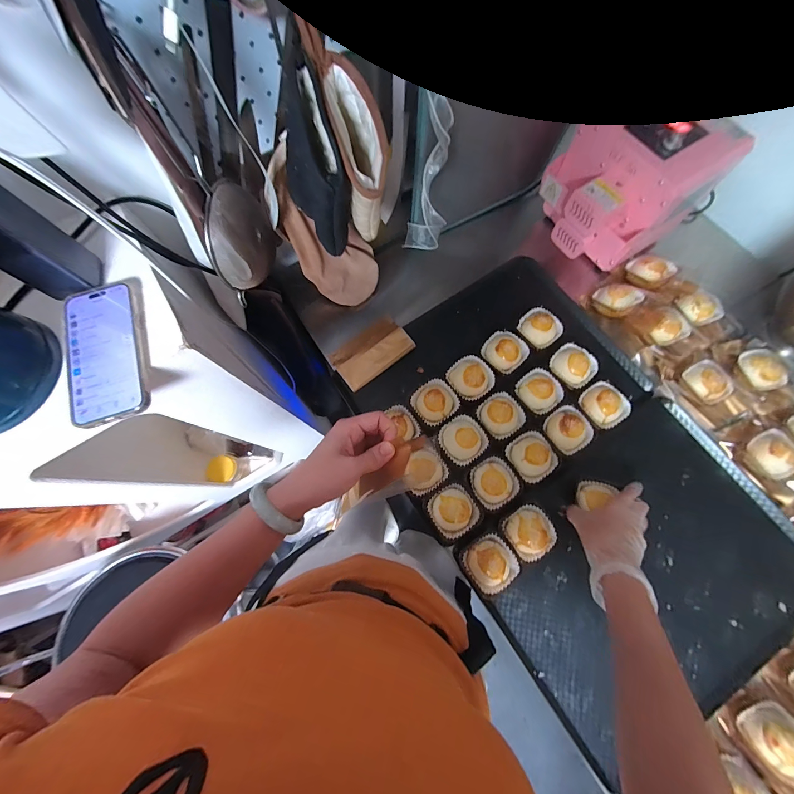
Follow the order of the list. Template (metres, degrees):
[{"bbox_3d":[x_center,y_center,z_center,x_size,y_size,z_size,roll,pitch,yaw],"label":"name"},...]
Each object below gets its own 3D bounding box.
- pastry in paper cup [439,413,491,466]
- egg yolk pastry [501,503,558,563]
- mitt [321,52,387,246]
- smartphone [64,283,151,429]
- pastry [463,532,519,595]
[{"bbox_3d":[0.102,0.064,0.517,0.068,0.022,0.071,0,75,2],"label":"pastry in paper cup"},{"bbox_3d":[0.195,0.198,0.496,0.068,0.045,0.064,-1,75,2],"label":"egg yolk pastry"},{"bbox_3d":[-0.054,-0.277,0.403,0.064,0.154,0.134,-25,101,-12],"label":"mitt"},{"bbox_3d":[-0.320,-0.049,0.370,0.076,0.014,0.158,-17,76,-3],"label":"smartphone"},{"bbox_3d":[0.134,0.239,0.484,0.068,0.051,0.065,-1,75,2],"label":"pastry"}]

